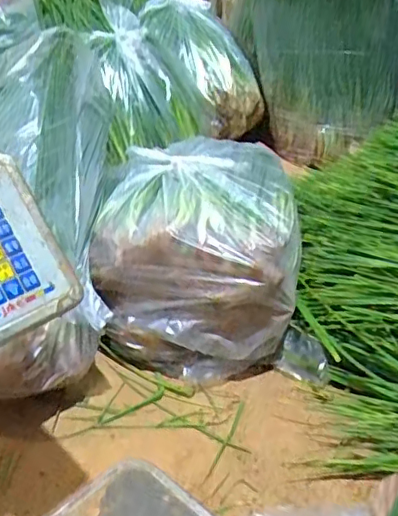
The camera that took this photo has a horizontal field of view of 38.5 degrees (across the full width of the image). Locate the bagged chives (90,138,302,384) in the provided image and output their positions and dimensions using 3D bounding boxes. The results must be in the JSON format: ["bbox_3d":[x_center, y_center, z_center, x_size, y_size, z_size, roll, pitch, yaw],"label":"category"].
[{"bbox_3d":[0.003,-0.025,0.916,0.296,0.246,0.370,3,34,0],"label":"bagged chives"}]

